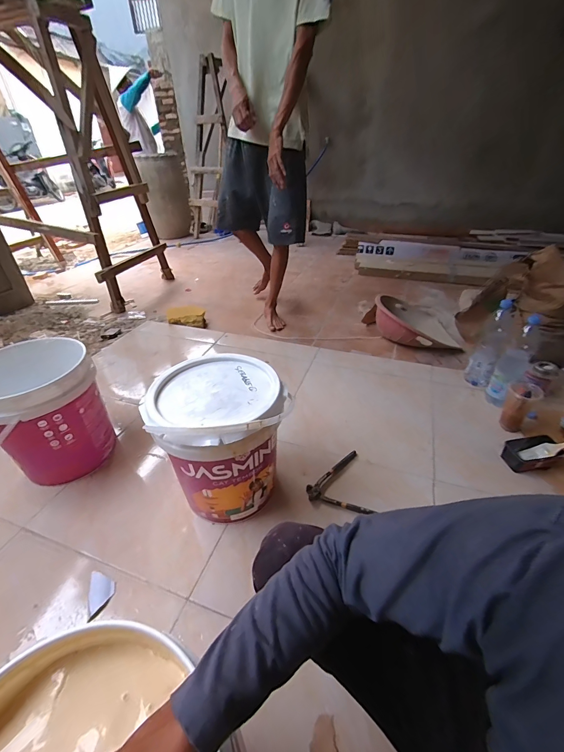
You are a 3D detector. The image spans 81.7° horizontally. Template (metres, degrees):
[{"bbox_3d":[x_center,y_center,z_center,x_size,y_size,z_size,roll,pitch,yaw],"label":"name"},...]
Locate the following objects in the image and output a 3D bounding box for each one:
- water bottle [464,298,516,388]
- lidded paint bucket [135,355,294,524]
[{"bbox_3d":[0.752,-0.110,1.179,0.088,0.308,0.080,21,41,27],"label":"water bottle"},{"bbox_3d":[-0.140,0.147,0.799,0.287,0.329,0.279,0,36,0],"label":"lidded paint bucket"}]

